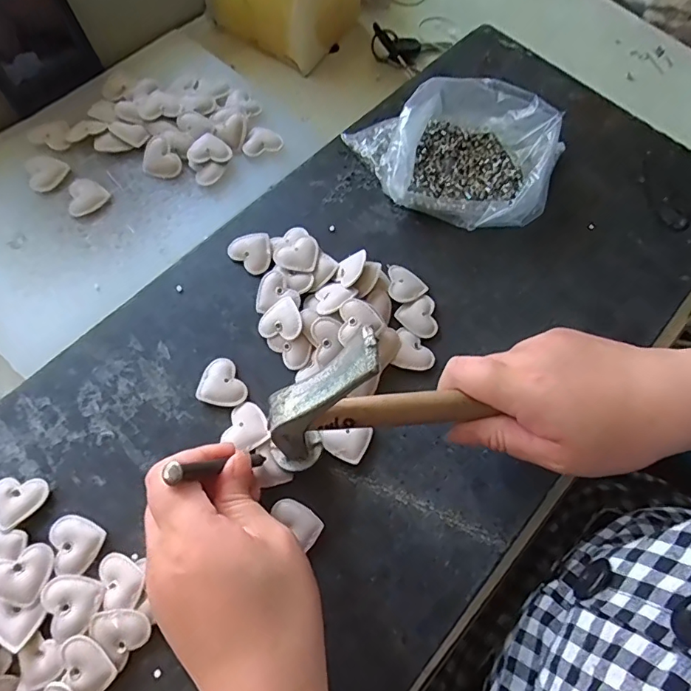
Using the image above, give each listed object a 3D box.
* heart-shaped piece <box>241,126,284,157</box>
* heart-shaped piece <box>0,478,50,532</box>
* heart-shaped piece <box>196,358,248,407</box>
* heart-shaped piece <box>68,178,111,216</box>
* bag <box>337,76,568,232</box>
[{"bbox_3d":[-0.070,-0.172,0.407,0.034,0.008,0.023,-16,69,-10],"label":"heart-shaped piece"},{"bbox_3d":[-0.196,0.090,0.288,0.030,0.006,0.030,43,71,14],"label":"heart-shaped piece"},{"bbox_3d":[-0.084,0.027,0.322,0.029,0.006,0.033,-28,71,-14],"label":"heart-shaped piece"},{"bbox_3d":[-0.203,-0.115,0.375,0.030,0.004,0.031,1,67,-3],"label":"heart-shaped piece"},{"bbox_3d":[0.085,-0.154,0.381,0.166,0.054,0.106,20,68,5],"label":"bag"}]

